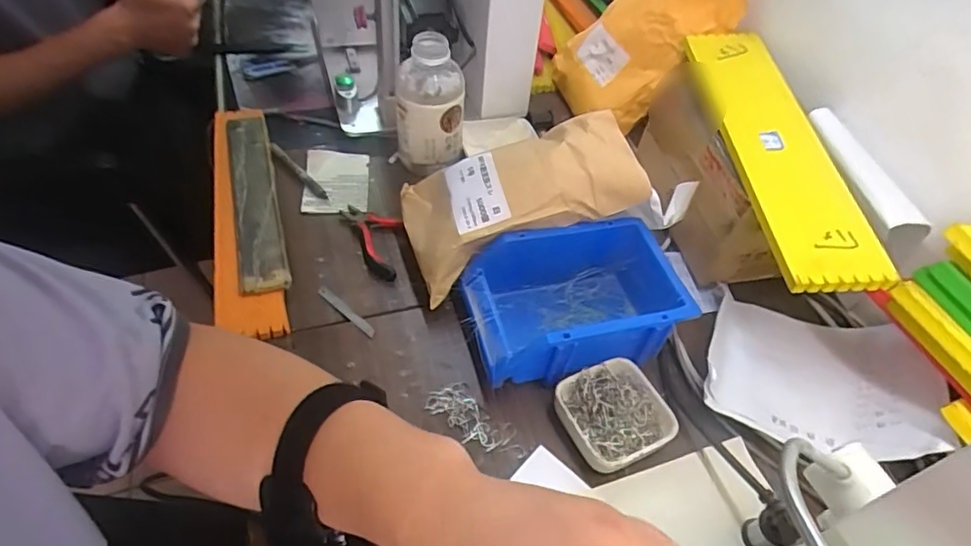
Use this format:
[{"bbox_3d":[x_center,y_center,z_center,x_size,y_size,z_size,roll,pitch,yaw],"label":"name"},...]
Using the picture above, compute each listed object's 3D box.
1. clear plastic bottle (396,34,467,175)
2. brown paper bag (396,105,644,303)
[{"bbox_3d":[-0.063,-0.181,0.637,0.076,0.140,0.067,-2,50,-8],"label":"clear plastic bottle"},{"bbox_3d":[0.028,-0.072,0.543,0.231,0.061,0.132,-21,51,9],"label":"brown paper bag"}]

